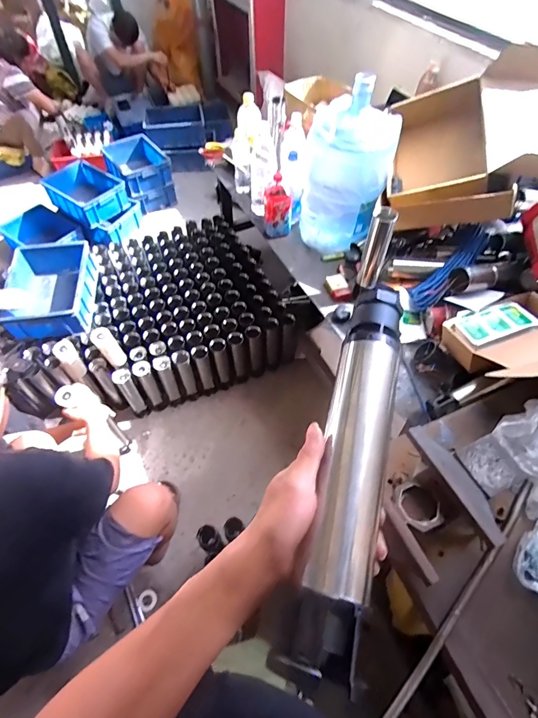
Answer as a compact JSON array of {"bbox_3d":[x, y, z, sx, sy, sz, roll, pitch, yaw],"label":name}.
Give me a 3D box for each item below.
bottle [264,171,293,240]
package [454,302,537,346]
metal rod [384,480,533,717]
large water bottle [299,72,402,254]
[{"bbox_3d":[0.030,-0.543,1.375,0.104,0.209,0.102,6,56,5],"label":"bottle"},{"bbox_3d":[0.586,-0.095,1.002,0.172,0.019,0.110,-23,43,-2],"label":"package"},{"bbox_3d":[0.344,0.398,0.673,0.016,0.017,0.496,39,64,24],"label":"metal rod"},{"bbox_3d":[0.248,-0.594,1.243,0.261,0.440,0.218,6,56,5],"label":"large water bottle"}]

